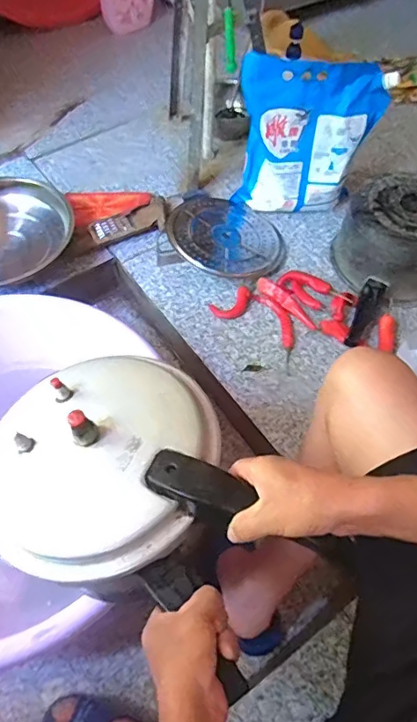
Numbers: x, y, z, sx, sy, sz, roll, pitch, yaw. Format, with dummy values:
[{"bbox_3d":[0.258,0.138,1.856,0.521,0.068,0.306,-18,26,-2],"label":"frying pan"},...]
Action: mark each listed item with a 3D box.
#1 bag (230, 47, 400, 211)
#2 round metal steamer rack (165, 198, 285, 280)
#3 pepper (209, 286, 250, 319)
[{"bbox_3d":[0.202,-0.457,1.019,0.278,0.298,0.095,9,57,3],"label":"bag"},{"bbox_3d":[0.046,-0.273,1.089,0.237,0.025,0.230,6,59,-10],"label":"round metal steamer rack"},{"bbox_3d":[0.050,-0.116,1.018,0.086,0.025,0.051,-21,60,-16],"label":"pepper"}]

